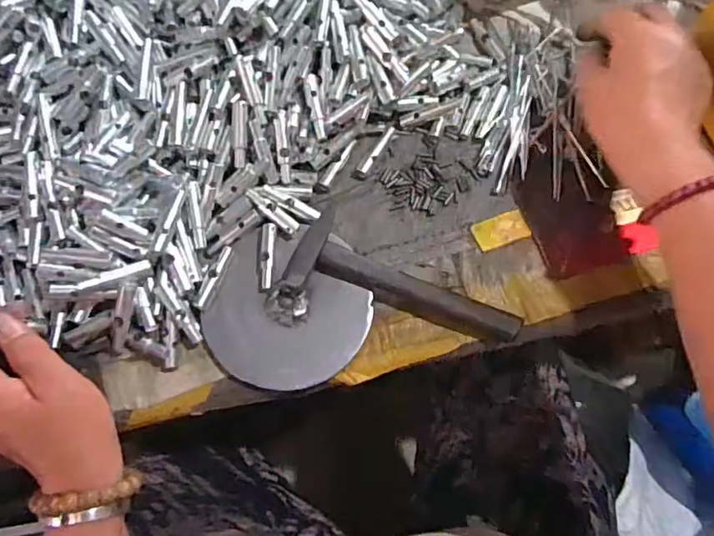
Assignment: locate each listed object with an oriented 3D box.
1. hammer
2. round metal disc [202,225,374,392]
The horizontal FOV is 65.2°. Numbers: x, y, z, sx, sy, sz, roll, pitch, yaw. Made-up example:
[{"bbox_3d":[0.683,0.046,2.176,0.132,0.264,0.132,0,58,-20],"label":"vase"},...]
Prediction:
[{"bbox_3d":[0.033,0.018,0.419,0.179,0.022,0.084,16,76,3],"label":"hammer"},{"bbox_3d":[-0.049,0.029,0.420,0.116,0.008,0.121,0,76,-1],"label":"round metal disc"}]

